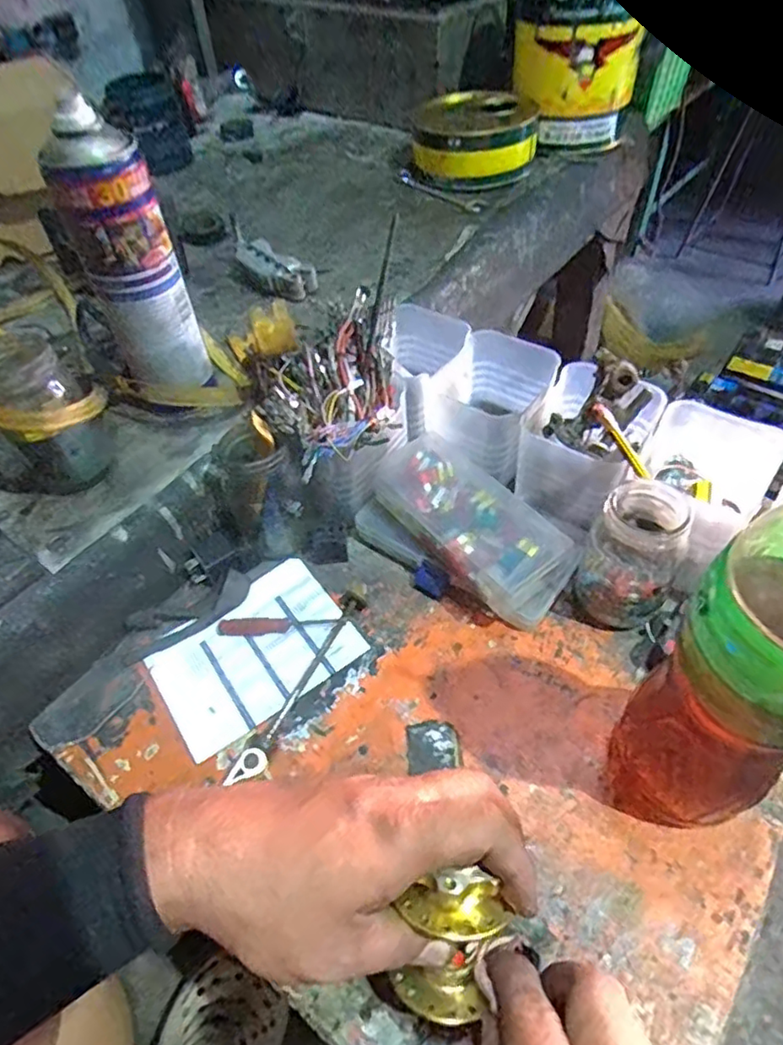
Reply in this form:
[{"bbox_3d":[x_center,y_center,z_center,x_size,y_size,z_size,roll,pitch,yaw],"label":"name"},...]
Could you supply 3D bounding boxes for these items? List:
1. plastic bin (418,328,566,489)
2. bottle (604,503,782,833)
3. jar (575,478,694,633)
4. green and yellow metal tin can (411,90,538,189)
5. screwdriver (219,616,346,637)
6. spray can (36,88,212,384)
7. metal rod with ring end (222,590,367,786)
[{"bbox_3d":[0.088,-0.106,0.543,0.096,0.076,0.116,25,56,22],"label":"plastic bin"},{"bbox_3d":[0.168,0.070,0.281,0.074,0.269,0.075,-36,57,-23],"label":"bottle"},{"bbox_3d":[0.168,0.023,0.433,0.060,0.100,0.069,16,53,16],"label":"jar"},{"bbox_3d":[0.109,-0.510,0.815,0.160,0.066,0.174,1,50,4],"label":"green and yellow metal tin can"},{"bbox_3d":[-0.087,0.079,0.471,0.096,0.012,0.018,-4,50,1],"label":"screwdriver"},{"bbox_3d":[-0.190,-0.181,0.450,0.066,0.206,0.055,-28,54,-18],"label":"spray can"},{"bbox_3d":[-0.061,0.111,0.429,0.019,0.014,0.154,21,54,20],"label":"metal rod with ring end"}]

